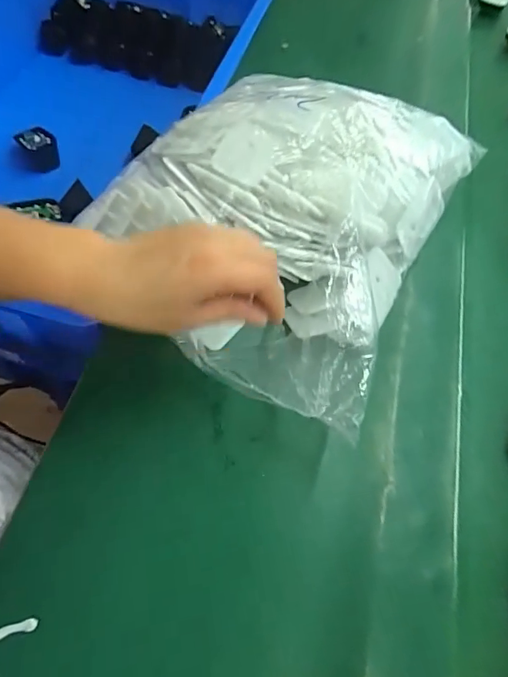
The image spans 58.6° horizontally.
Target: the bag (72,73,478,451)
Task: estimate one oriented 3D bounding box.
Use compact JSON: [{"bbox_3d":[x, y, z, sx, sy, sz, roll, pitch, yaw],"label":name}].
[{"bbox_3d":[0.022,-0.102,0.385,0.245,0.096,0.286,27,62,11],"label":"bag"}]

